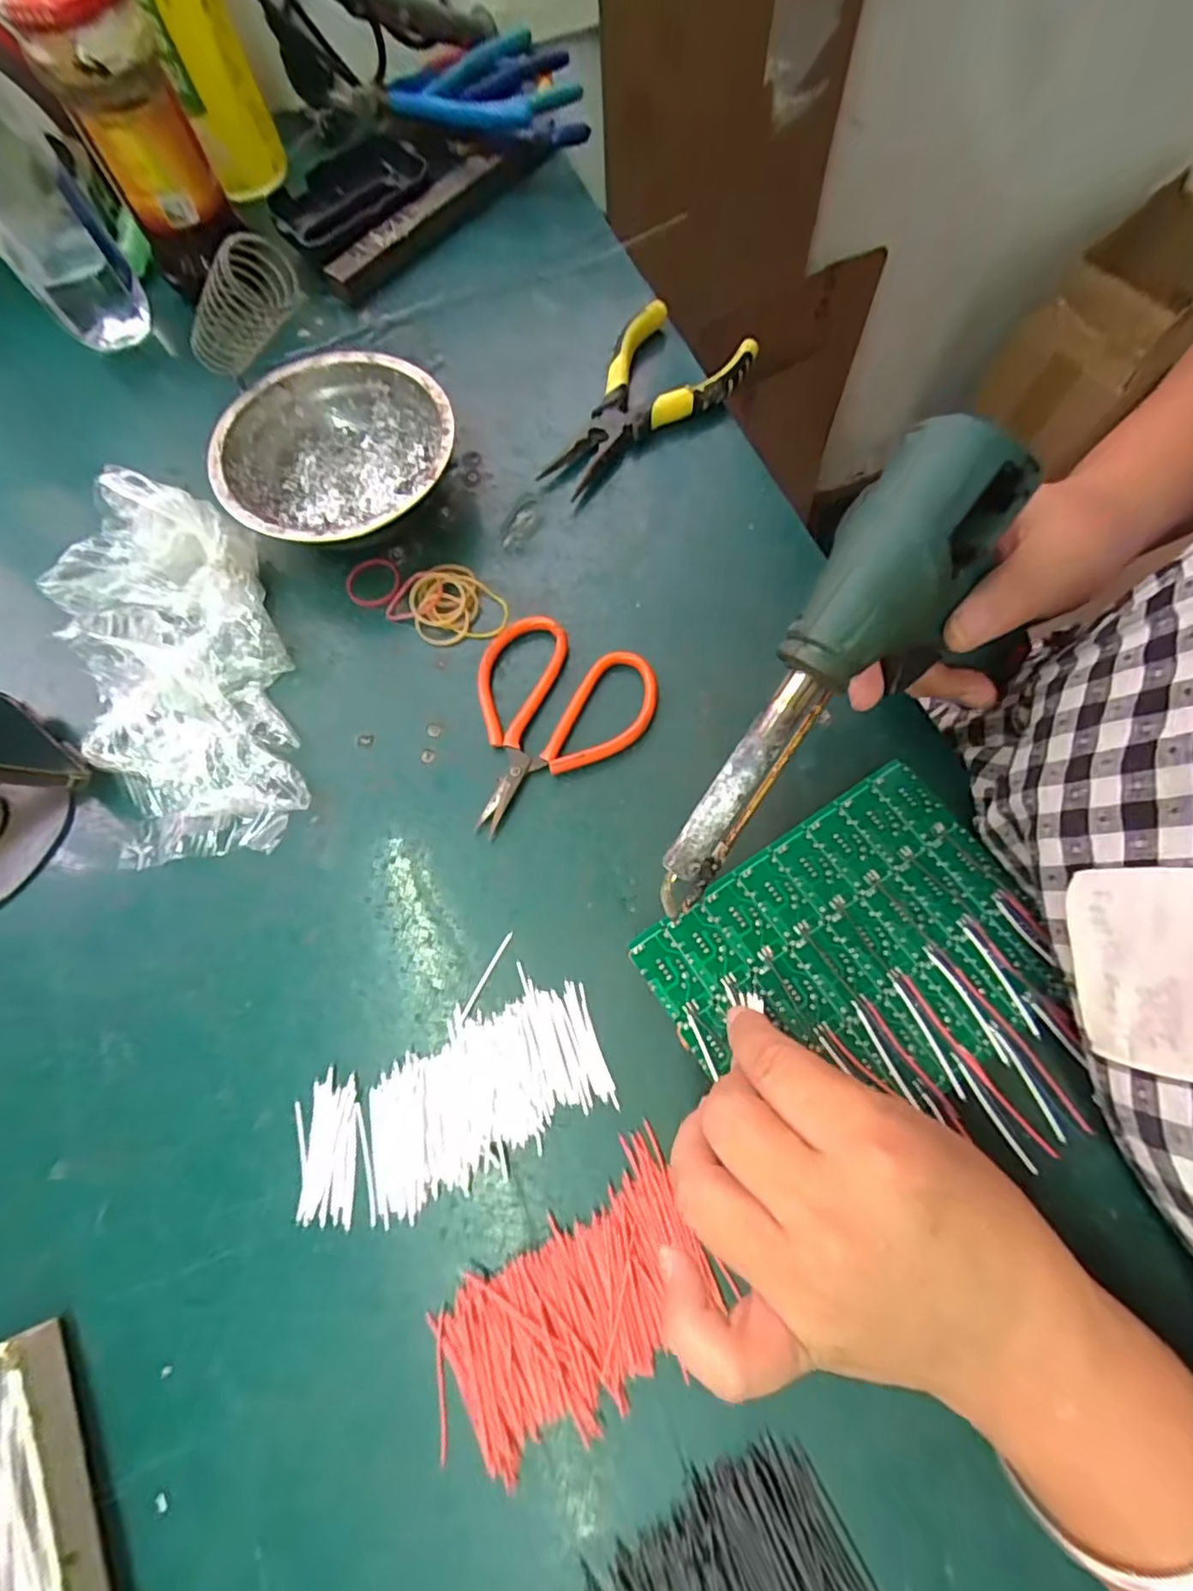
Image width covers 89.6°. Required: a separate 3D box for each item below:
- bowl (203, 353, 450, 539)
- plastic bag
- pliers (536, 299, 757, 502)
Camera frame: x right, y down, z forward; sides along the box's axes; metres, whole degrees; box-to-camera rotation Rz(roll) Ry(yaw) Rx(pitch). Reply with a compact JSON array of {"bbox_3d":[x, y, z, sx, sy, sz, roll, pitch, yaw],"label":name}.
[{"bbox_3d":[-0.140,-0.181,0.335,0.121,0.041,0.121,0,71,0],"label":"bowl"},{"bbox_3d":[-0.211,-0.065,0.297,0.109,0.038,0.192,-11,72,-4],"label":"plastic bag"},{"bbox_3d":[0.024,-0.234,0.360,0.075,0.024,0.136,37,75,12],"label":"pliers"}]

